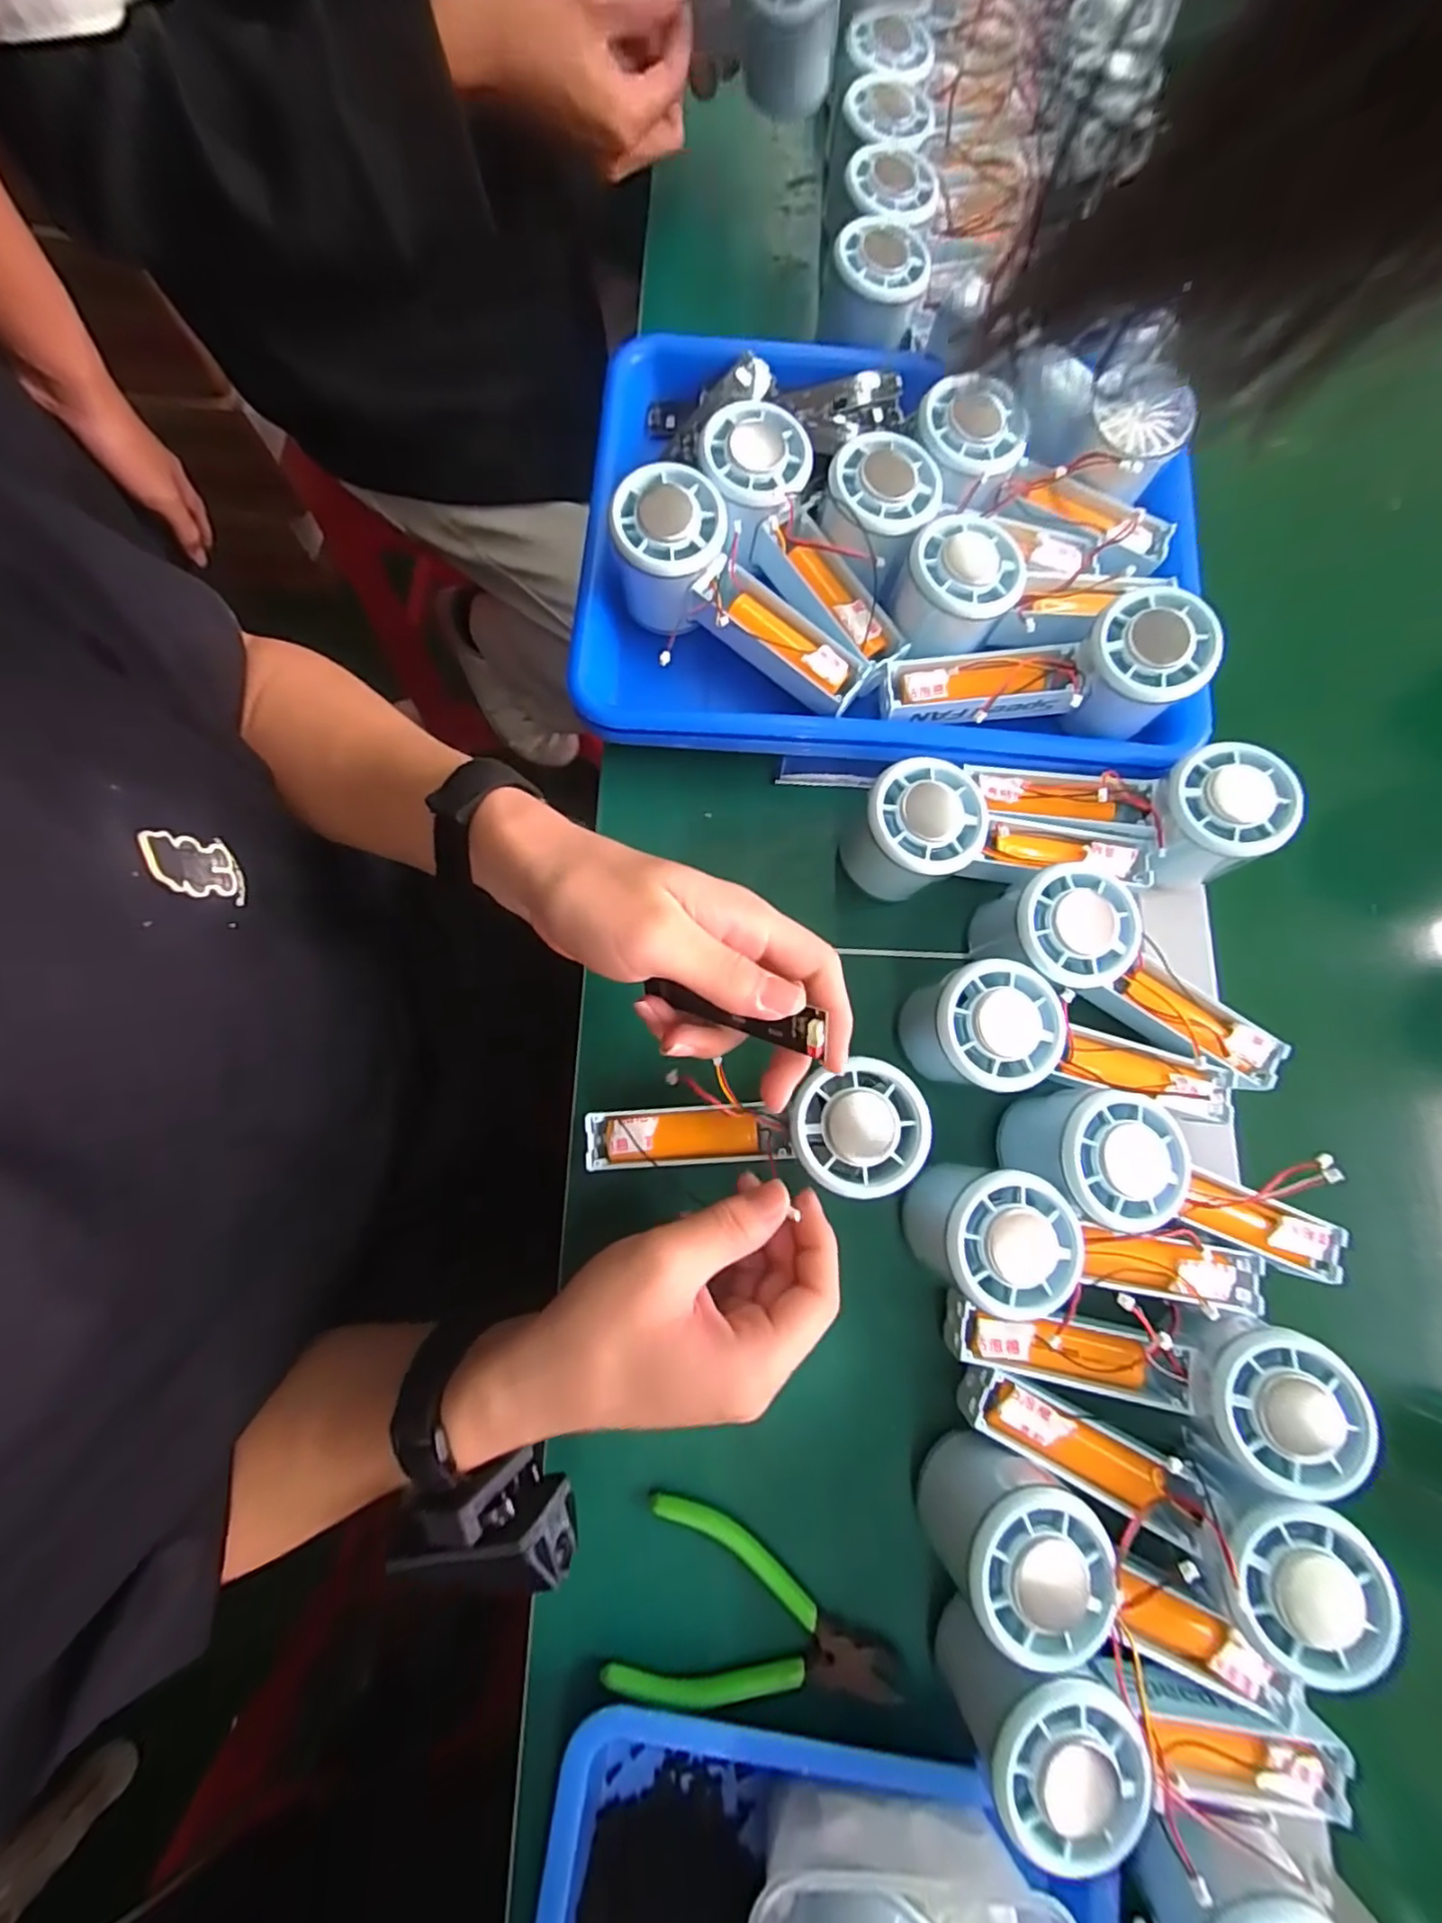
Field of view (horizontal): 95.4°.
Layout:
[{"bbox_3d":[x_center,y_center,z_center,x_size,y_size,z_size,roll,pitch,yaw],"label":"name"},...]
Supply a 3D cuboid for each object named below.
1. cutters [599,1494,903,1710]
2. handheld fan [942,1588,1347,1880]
[{"bbox_3d":[0.017,0.281,0.286,0.120,0.015,0.068,8,78,0],"label":"cutters"},{"bbox_3d":[0.170,0.307,0.255,0.162,0.050,0.062,18,78,2],"label":"handheld fan"}]

